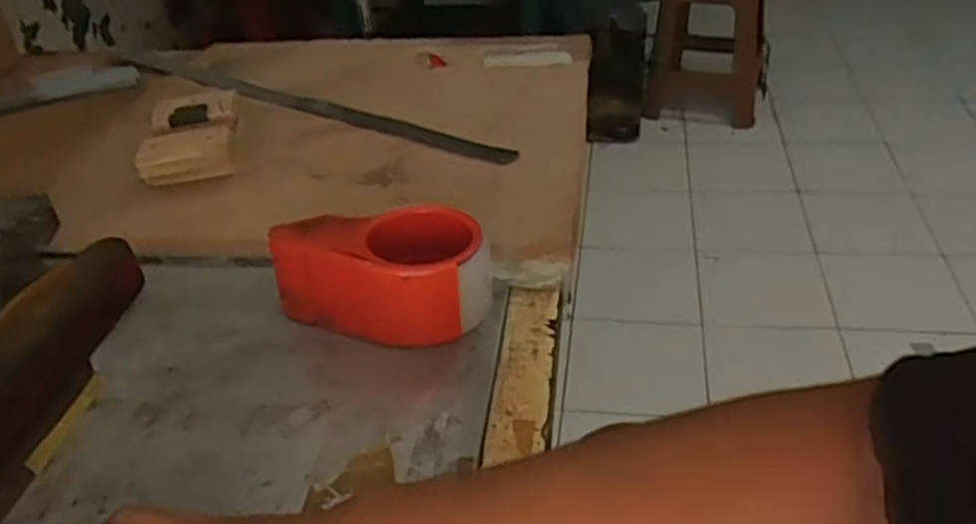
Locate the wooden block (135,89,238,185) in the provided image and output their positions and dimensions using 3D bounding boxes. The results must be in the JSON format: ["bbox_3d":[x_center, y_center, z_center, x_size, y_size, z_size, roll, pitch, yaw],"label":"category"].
[{"bbox_3d":[-0.275,-0.115,0.732,0.084,0.042,0.122,-11,36,-7],"label":"wooden block"}]

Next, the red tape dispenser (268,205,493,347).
[{"bbox_3d":[-0.071,0.006,0.518,0.139,0.073,0.078,-4,36,2],"label":"red tape dispenser"}]

